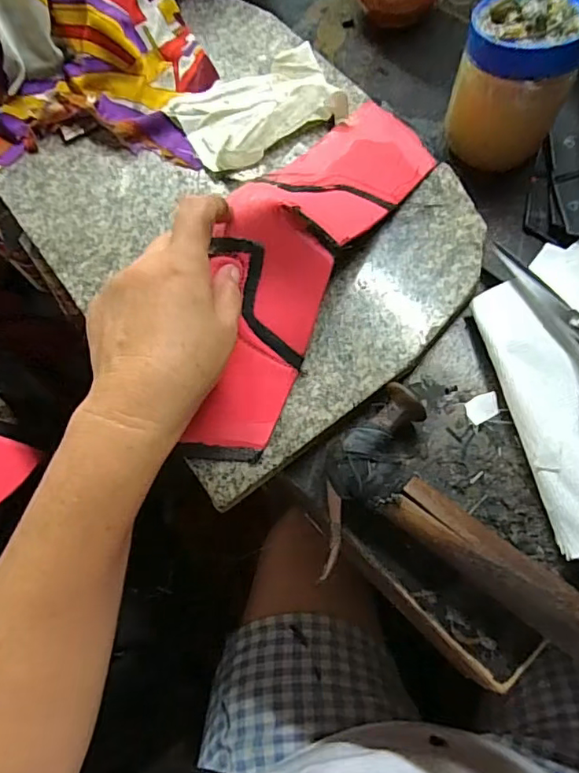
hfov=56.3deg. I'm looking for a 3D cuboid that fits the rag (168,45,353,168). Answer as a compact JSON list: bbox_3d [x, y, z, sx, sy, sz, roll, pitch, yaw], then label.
[{"bbox_3d":[-0.022,-0.212,0.408,0.119,0.021,0.083,-30,71,-9],"label":"rag"}]

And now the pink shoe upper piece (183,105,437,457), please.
[{"bbox_3d":[0.008,-0.094,0.347,0.094,0.063,0.284,23,73,11],"label":"pink shoe upper piece"}]

